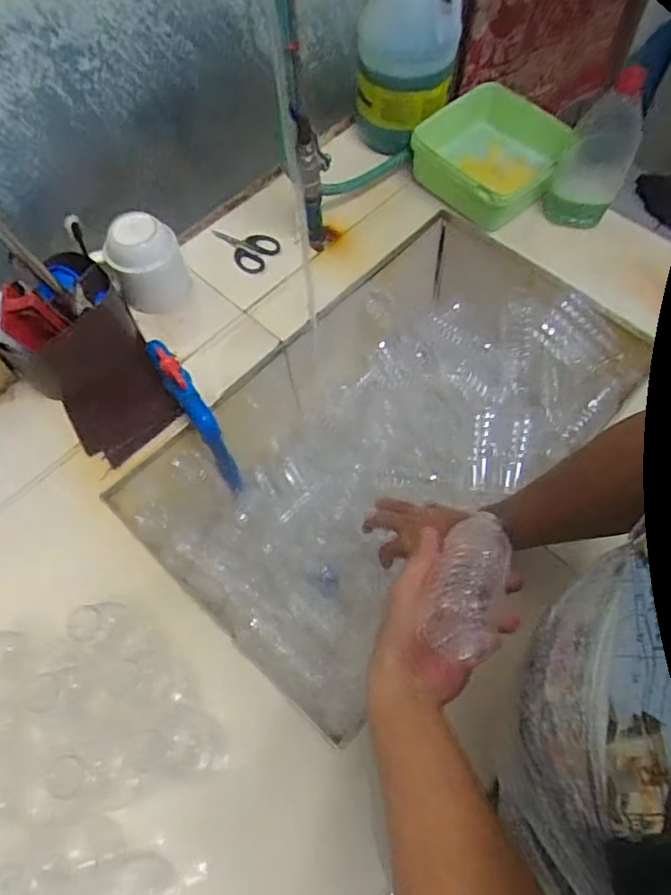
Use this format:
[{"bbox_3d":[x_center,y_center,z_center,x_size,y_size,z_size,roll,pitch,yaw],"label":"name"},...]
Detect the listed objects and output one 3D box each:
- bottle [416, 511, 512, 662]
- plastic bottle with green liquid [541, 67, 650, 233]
[{"bbox_3d":[0.114,0.101,0.477,0.060,0.052,0.138,22,39,12],"label":"bottle"},{"bbox_3d":[0.381,-0.425,0.854,0.096,0.205,0.084,27,67,14],"label":"plastic bottle with green liquid"}]

